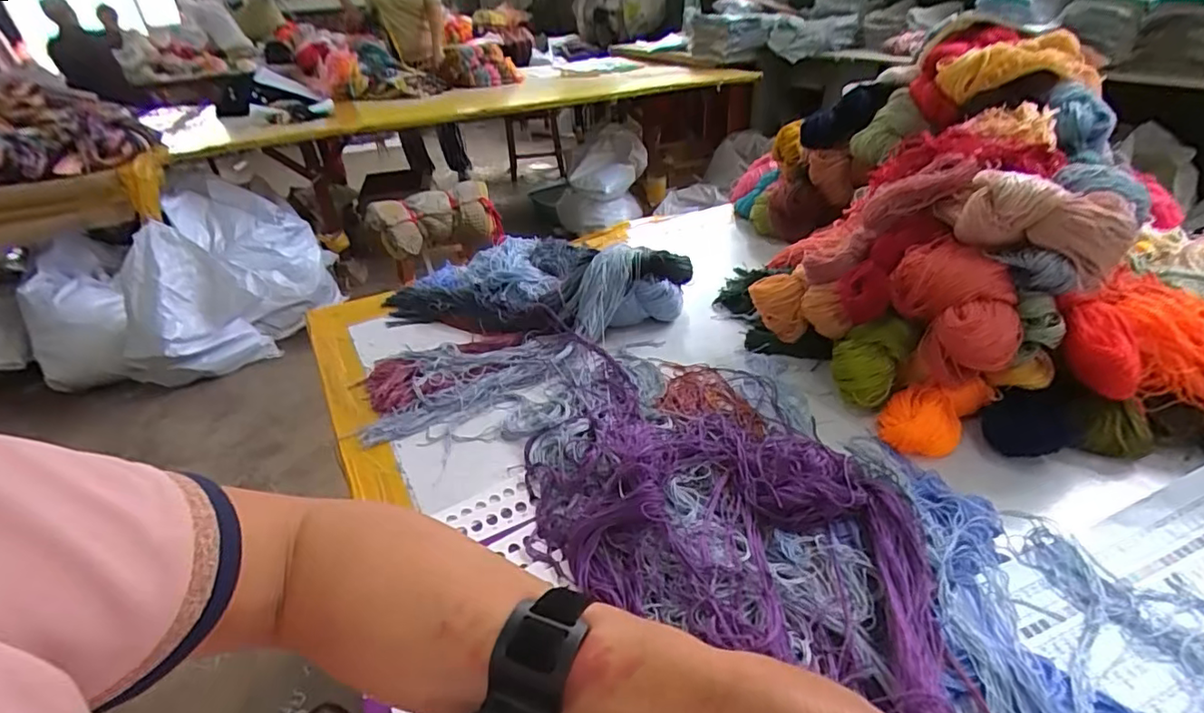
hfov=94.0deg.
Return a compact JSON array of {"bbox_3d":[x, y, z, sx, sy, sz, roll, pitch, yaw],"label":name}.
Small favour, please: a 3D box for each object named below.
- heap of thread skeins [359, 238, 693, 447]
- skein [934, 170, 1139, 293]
[{"bbox_3d":[-0.127,-0.086,0.755,0.407,0.084,0.369,-17,37,-19],"label":"heap of thread skeins"},{"bbox_3d":[0.371,-0.120,0.490,0.140,0.064,0.052,20,41,32],"label":"skein"}]

